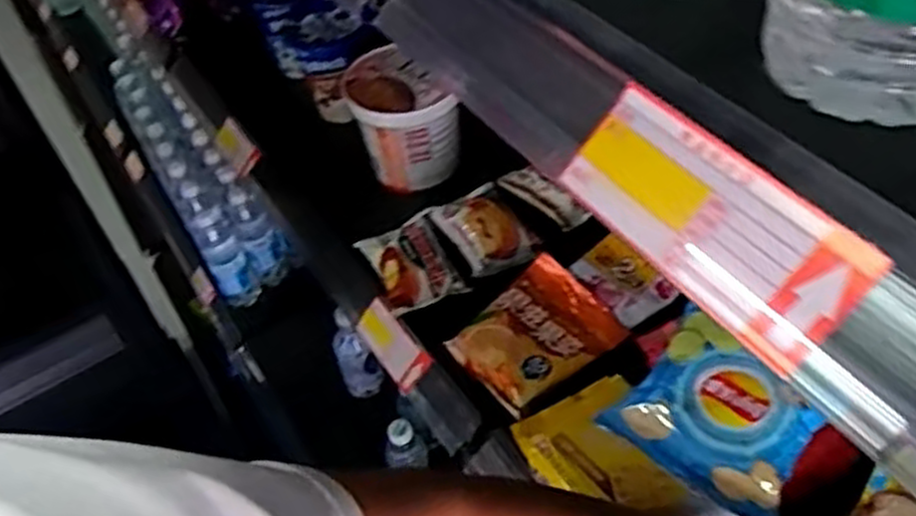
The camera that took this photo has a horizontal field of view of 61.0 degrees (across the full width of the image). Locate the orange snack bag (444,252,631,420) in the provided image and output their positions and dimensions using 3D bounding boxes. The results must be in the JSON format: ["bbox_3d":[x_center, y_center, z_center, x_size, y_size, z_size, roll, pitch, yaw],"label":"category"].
[{"bbox_3d":[0.062,0.062,0.638,0.118,0.026,0.098,-30,52,-20],"label":"orange snack bag"}]

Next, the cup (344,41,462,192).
[{"bbox_3d":[-0.056,-0.139,0.778,0.103,0.109,0.108,-3,48,3],"label":"cup"}]

